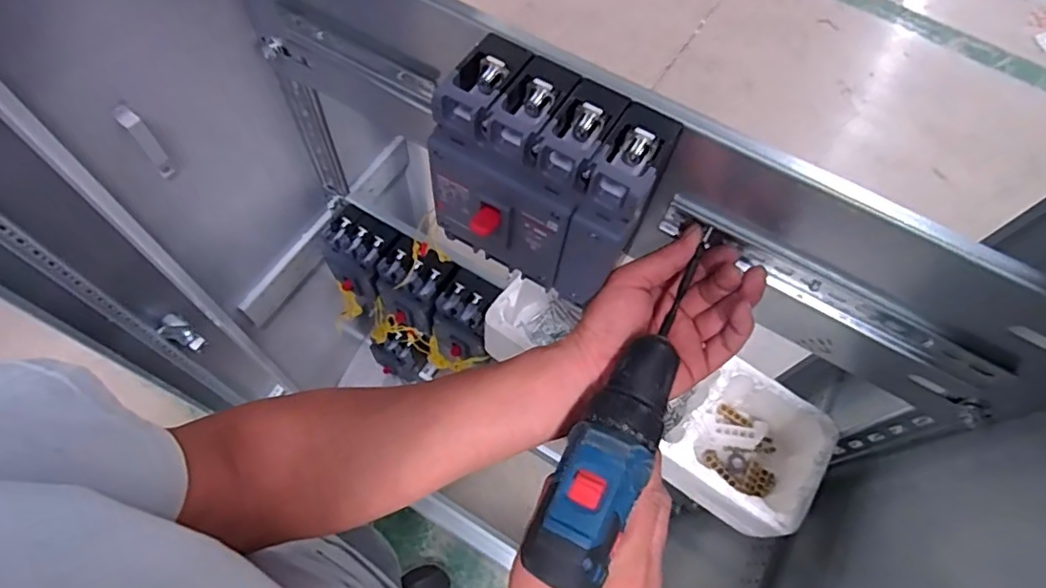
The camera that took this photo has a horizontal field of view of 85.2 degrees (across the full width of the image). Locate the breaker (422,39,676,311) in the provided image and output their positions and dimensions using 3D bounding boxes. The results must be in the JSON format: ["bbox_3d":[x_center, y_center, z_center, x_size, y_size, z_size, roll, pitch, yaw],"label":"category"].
[{"bbox_3d":[0.013,-0.069,0.402,0.144,0.146,0.091,26,65,9],"label":"breaker"}]

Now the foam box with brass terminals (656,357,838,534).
[{"bbox_3d":[0.219,0.154,0.568,0.127,0.076,0.128,32,66,11],"label":"foam box with brass terminals"}]

